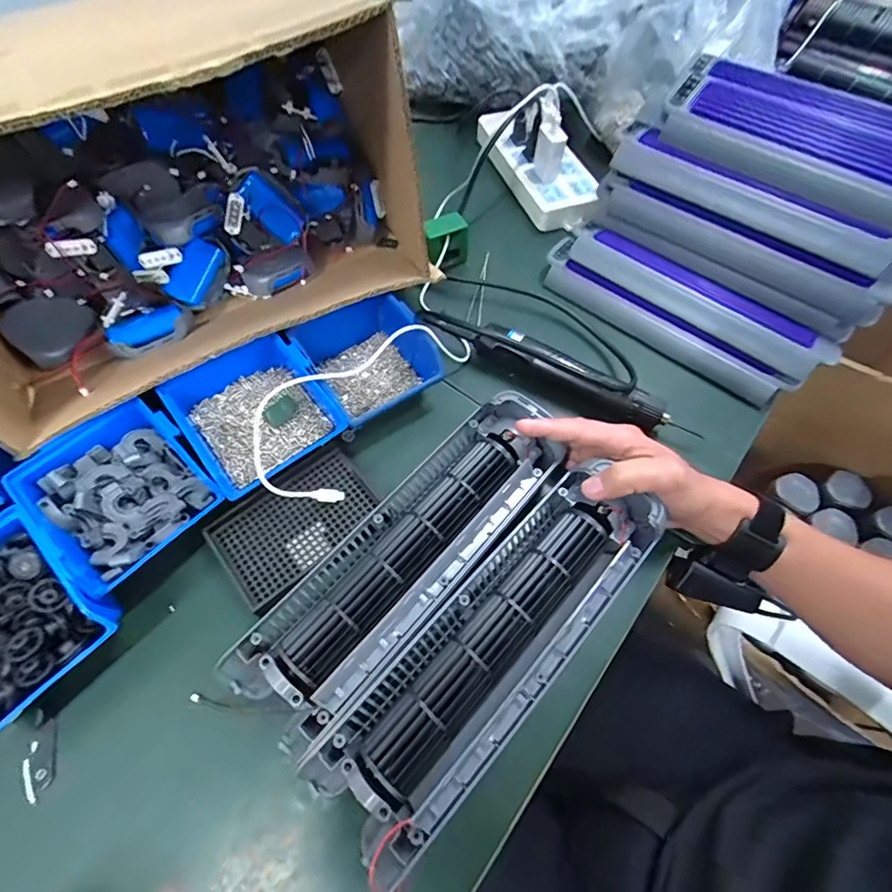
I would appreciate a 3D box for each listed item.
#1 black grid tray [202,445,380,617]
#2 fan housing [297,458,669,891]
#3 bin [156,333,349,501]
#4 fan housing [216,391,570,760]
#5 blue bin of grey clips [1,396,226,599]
[{"bbox_3d":[-0.132,0.061,0.398,0.088,0.011,0.134,40,68,18],"label":"black grid tray"},{"bbox_3d":[0.039,0.135,0.328,0.089,0.047,0.294,41,70,19],"label":"fan housing"},{"bbox_3d":[-0.176,-0.034,0.421,0.117,0.050,0.139,-34,67,-17],"label":"bin"},{"bbox_3d":[-0.026,0.078,0.356,0.088,0.048,0.300,39,69,18],"label":"fan housing"},{"bbox_3d":[-0.268,0.037,0.383,0.125,0.055,0.115,39,68,18],"label":"blue bin of grey clips"}]

